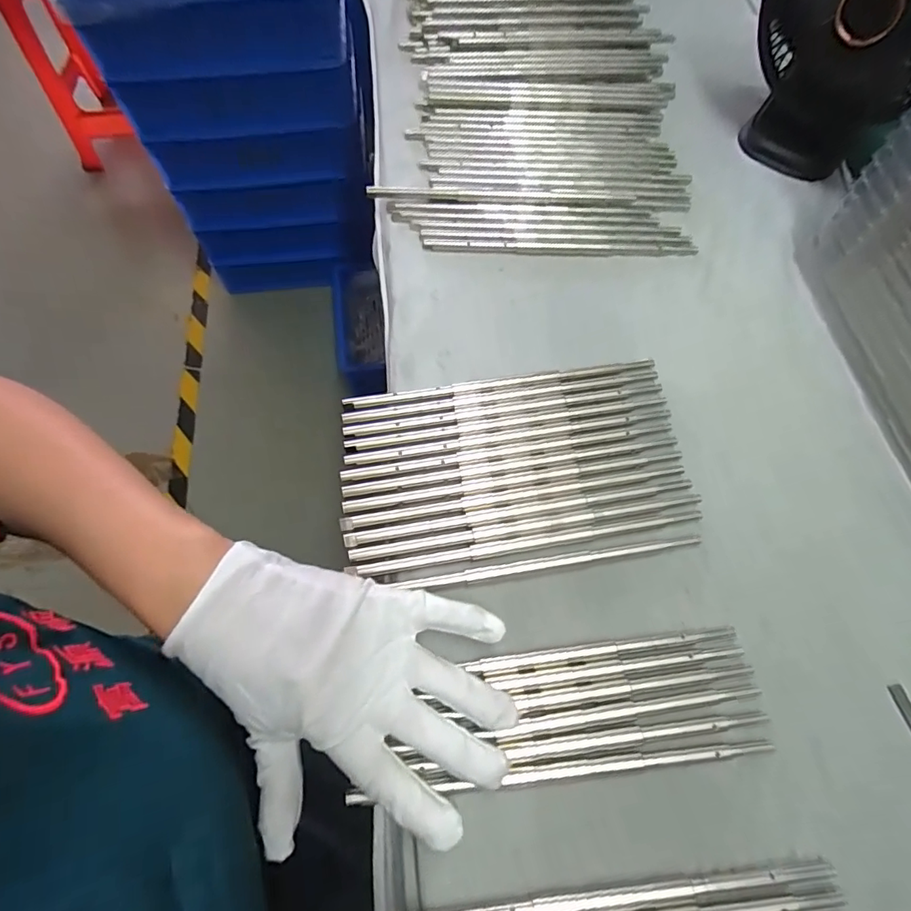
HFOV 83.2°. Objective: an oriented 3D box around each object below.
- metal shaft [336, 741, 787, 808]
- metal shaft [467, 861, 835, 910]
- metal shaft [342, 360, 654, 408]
[{"bbox_3d":[0.054,0.158,0.255,0.211,0.008,0.009,-5,66,-4],"label":"metal shaft"},{"bbox_3d":[0.070,0.201,0.231,0.209,0.004,0.007,-4,66,-4],"label":"metal shaft"},{"bbox_3d":[0.032,-0.049,0.345,0.208,0.004,0.010,-8,67,-6],"label":"metal shaft"}]

